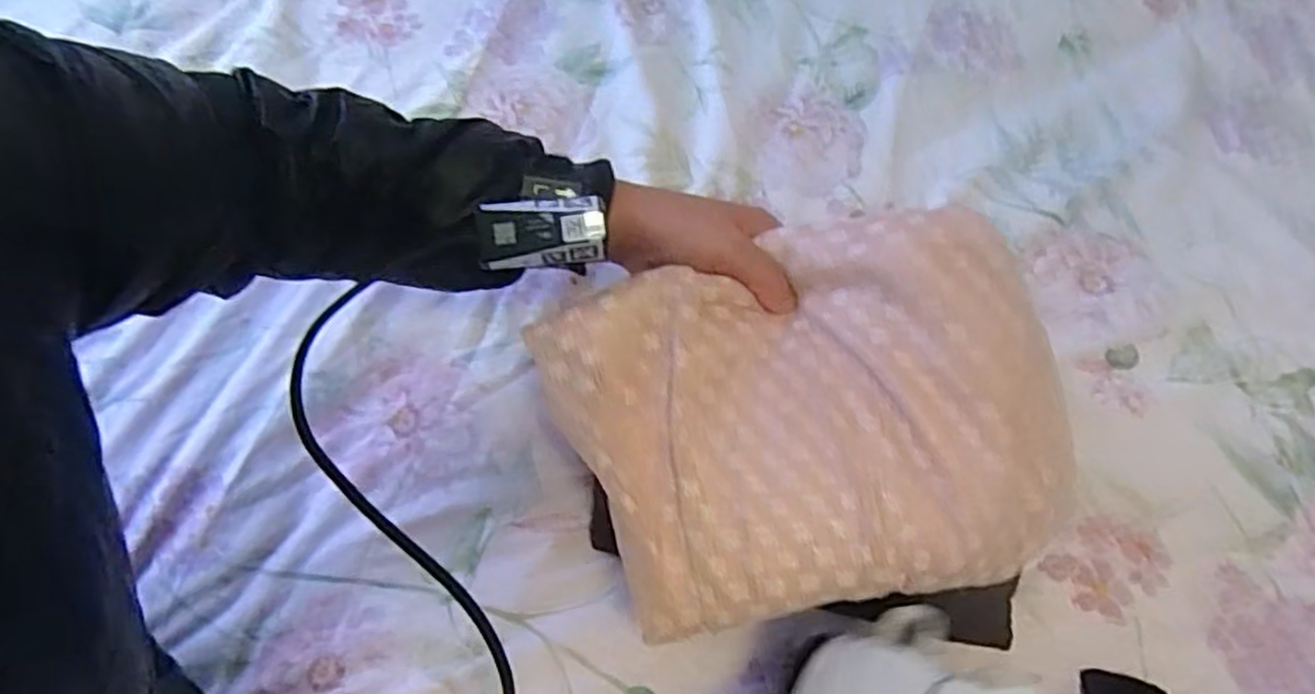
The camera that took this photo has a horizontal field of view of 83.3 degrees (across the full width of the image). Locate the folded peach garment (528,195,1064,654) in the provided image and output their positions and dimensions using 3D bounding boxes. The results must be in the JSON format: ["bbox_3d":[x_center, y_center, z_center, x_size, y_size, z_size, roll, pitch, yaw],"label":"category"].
[{"bbox_3d":[0.085,0.035,0.390,0.250,0.075,0.203,-19,69,-10],"label":"folded peach garment"}]

